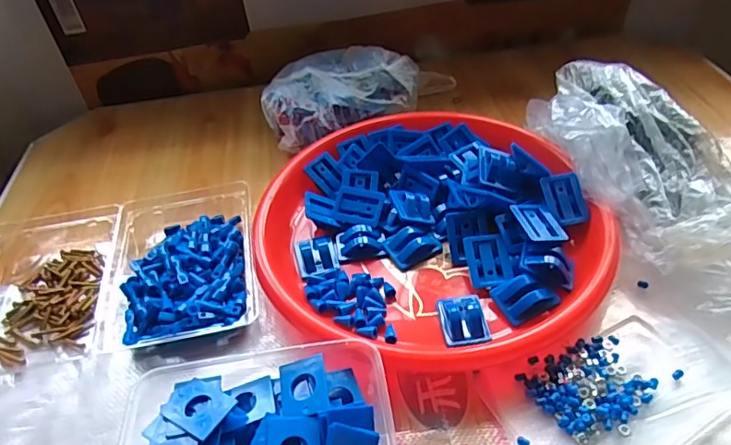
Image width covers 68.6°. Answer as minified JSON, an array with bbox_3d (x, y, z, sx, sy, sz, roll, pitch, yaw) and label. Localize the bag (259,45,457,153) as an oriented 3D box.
[{"bbox_3d":[-0.010,-0.156,0.624,0.227,0.068,0.114,-30,47,-24],"label":"bag"}]

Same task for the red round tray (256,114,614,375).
[{"bbox_3d":[0.049,-0.006,0.469,0.276,0.047,0.272,-4,42,3],"label":"red round tray"}]

